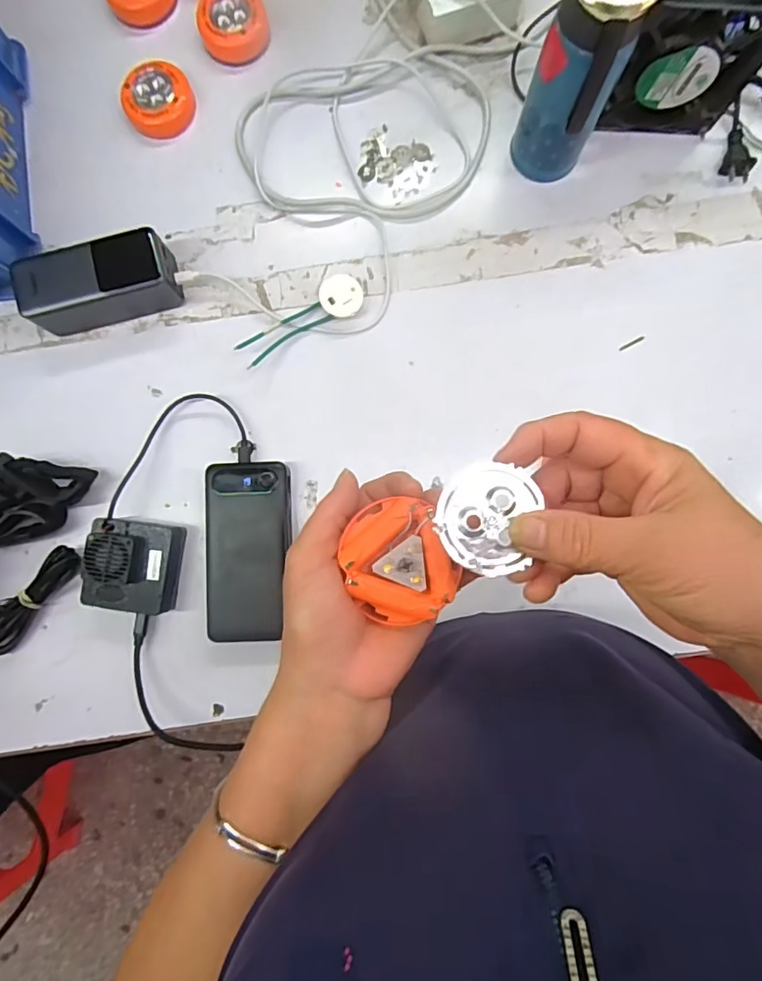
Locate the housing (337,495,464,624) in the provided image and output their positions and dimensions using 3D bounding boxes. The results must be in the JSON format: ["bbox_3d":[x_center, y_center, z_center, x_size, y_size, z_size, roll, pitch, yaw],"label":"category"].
[{"bbox_3d":[0.009,0.036,0.261,0.051,0.015,0.061,-25,86,0],"label":"housing"}]

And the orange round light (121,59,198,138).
[{"bbox_3d":[-0.215,-0.377,0.496,0.064,0.018,0.064,0,87,1],"label":"orange round light"}]

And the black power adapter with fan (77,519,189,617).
[{"bbox_3d":[-0.217,0.066,0.454,0.070,0.046,0.077,7,87,2],"label":"black power adapter with fan"}]

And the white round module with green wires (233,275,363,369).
[{"bbox_3d":[-0.075,-0.158,0.475,0.122,0.025,0.040,-30,87,-1],"label":"white round module with green wires"}]

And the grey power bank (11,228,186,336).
[{"bbox_3d":[-0.255,-0.186,0.466,0.134,0.055,0.059,-16,86,0],"label":"grey power bank"}]

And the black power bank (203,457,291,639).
[{"bbox_3d":[-0.118,0.055,0.461,0.075,0.031,0.155,-1,87,1],"label":"black power bank"}]

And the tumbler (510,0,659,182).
[{"bbox_3d":[0.154,-0.327,0.411,0.064,0.170,0.059,26,87,2],"label":"tumbler"}]

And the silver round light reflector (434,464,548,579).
[{"bbox_3d":[0.046,0.012,0.227,0.042,0.004,0.047,16,87,2],"label":"silver round light reflector"}]

